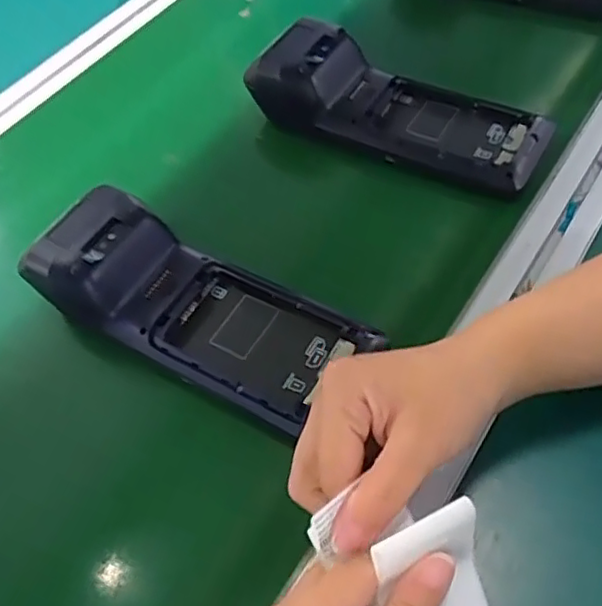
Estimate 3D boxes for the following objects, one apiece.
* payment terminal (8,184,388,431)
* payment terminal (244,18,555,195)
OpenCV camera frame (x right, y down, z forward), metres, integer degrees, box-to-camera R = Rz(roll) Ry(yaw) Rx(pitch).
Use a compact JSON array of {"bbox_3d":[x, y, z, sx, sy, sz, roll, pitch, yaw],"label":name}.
[{"bbox_3d":[-0.058,-0.001,0.367,0.206,0.050,0.085,23,61,19],"label":"payment terminal"},{"bbox_3d":[0.071,-0.150,0.461,0.220,0.050,0.080,23,61,20],"label":"payment terminal"}]

